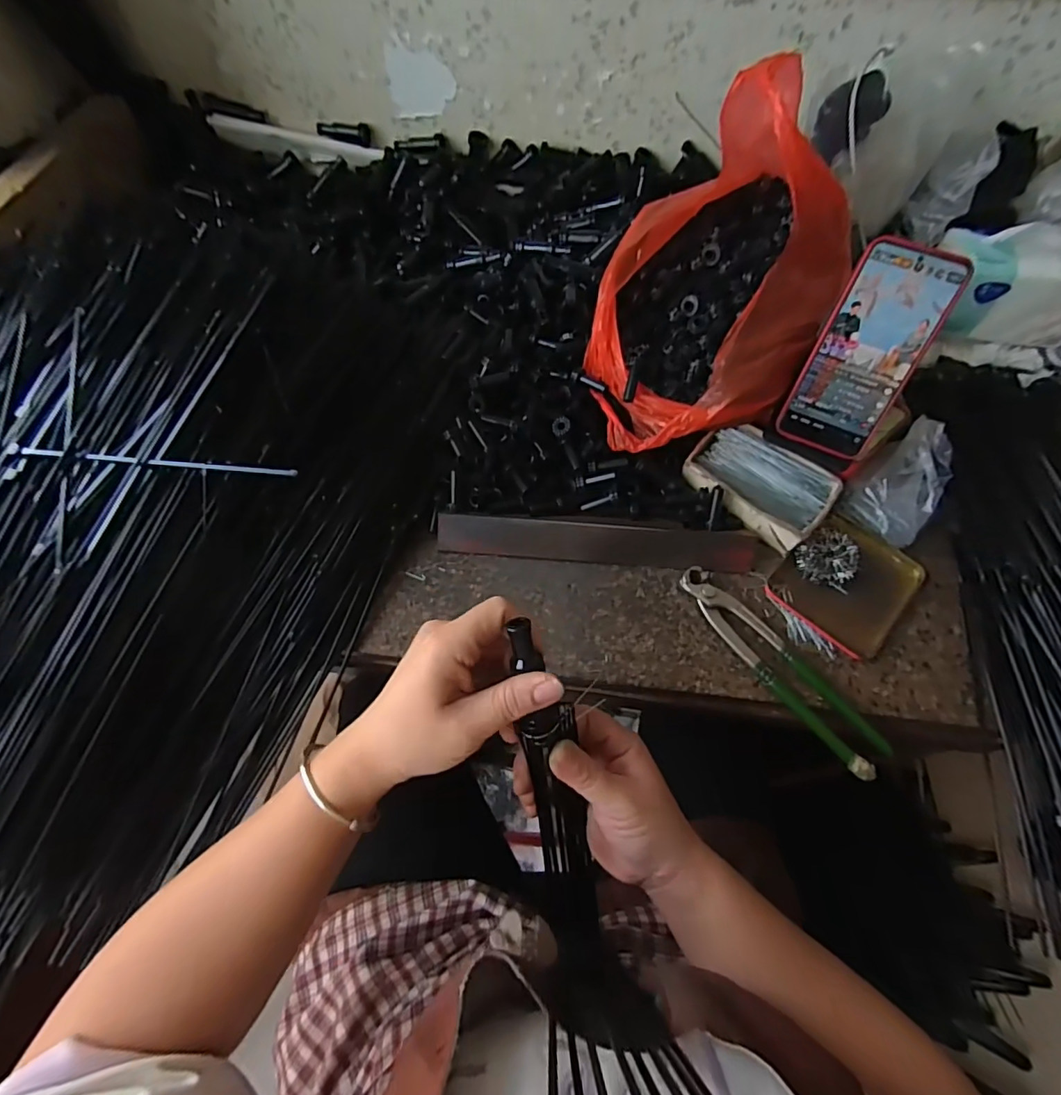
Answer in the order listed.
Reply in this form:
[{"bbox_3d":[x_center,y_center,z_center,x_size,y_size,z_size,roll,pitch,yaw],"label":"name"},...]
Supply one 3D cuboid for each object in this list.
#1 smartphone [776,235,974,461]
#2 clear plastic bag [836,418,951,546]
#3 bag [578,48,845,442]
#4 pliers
[{"bbox_3d":[0.286,-0.161,0.431,0.088,0.163,0.014,25,26,13],"label":"smartphone"},{"bbox_3d":[0.347,-0.064,0.477,0.068,0.052,0.102,39,67,22],"label":"clear plastic bag"},{"bbox_3d":[0.163,-0.232,0.466,0.202,0.222,0.259,21,61,14],"label":"bag"},{"bbox_3d":[0.200,0.091,0.417,0.036,0.021,0.196,-34,63,-18],"label":"pliers"}]

